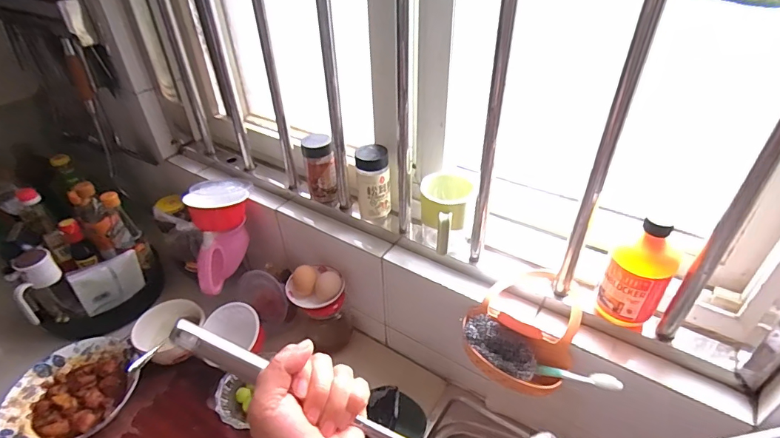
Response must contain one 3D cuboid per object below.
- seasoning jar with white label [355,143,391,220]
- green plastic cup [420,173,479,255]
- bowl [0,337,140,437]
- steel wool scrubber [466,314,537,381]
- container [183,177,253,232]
[{"bbox_3d":[-0.028,-0.062,0.723,0.055,0.121,0.054,-4,38,-2],"label":"seasoning jar with white label"},{"bbox_3d":[0.084,-0.011,0.630,0.079,0.084,0.085,-1,38,1],"label":"green plastic cup"},{"bbox_3d":[-0.534,0.302,0.733,0.192,0.074,0.188,-1,38,1],"label":"bowl"},{"bbox_3d":[0.152,0.175,0.587,0.102,0.034,0.044,28,47,33],"label":"steel wool scrubber"},{"bbox_3d":[-0.336,-0.034,0.850,0.113,0.068,0.109,-1,38,1],"label":"container"}]

